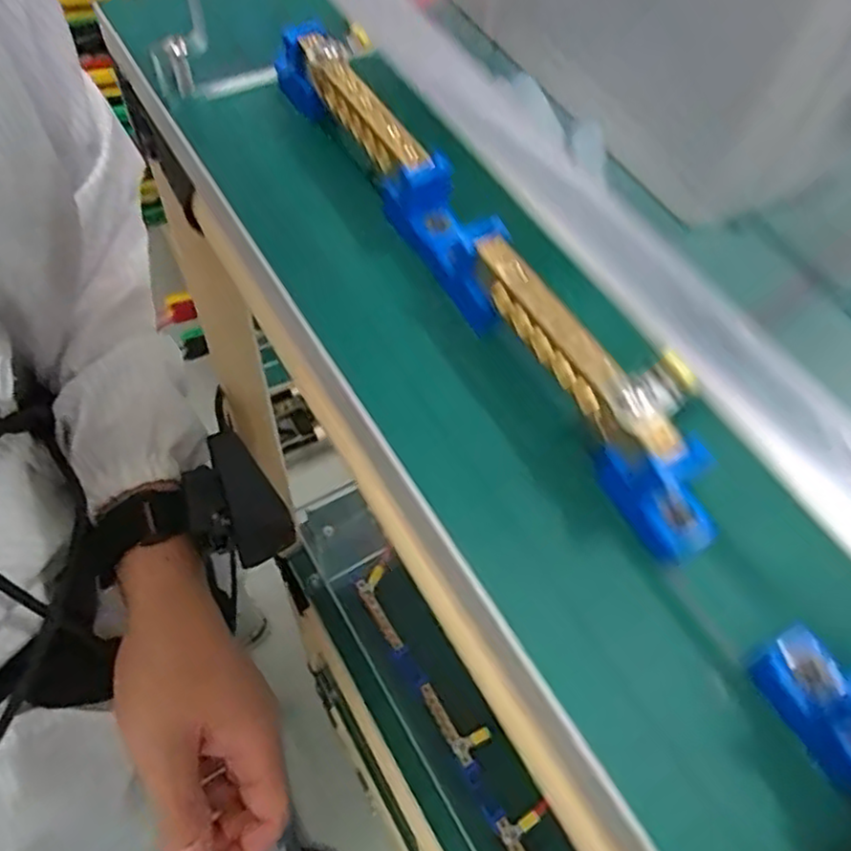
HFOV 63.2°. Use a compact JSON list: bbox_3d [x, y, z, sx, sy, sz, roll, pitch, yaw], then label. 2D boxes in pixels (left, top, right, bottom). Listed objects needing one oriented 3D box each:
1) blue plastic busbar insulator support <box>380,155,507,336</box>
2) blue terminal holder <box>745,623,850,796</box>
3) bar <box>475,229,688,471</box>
[{"bbox_3d":[0.007,-0.050,0.180,0.014,0.024,0.052,-23,62,-17],"label":"blue plastic busbar insulator support"},{"bbox_3d":[0.073,0.048,0.121,0.011,0.022,0.026,-22,62,-16],"label":"blue terminal holder"},{"bbox_3d":[0.031,-0.018,0.154,0.007,0.013,0.067,-24,62,-17],"label":"bar"}]

